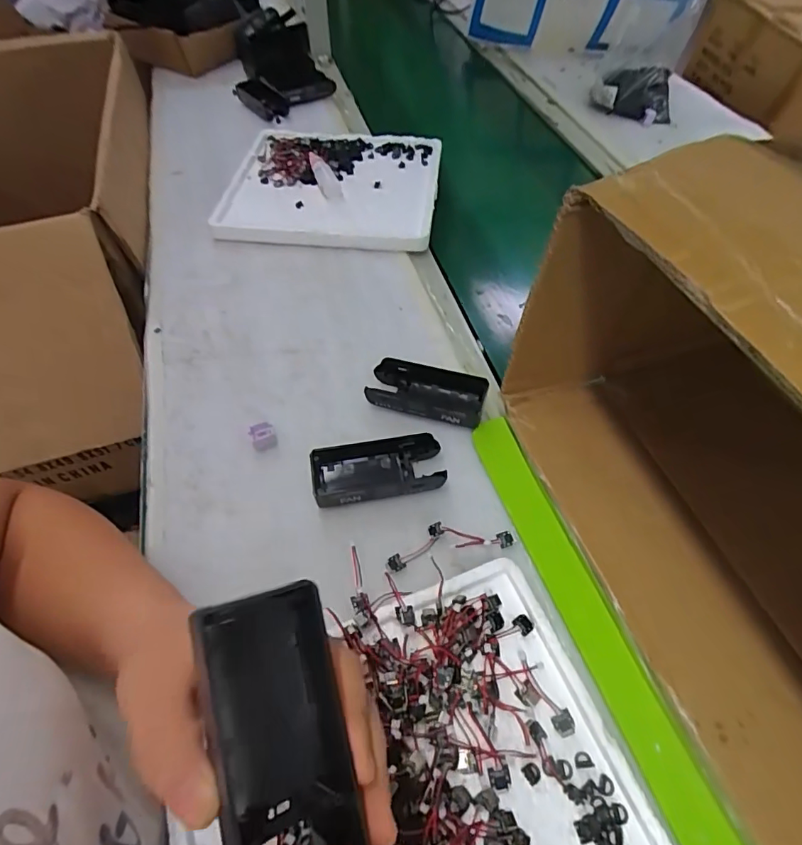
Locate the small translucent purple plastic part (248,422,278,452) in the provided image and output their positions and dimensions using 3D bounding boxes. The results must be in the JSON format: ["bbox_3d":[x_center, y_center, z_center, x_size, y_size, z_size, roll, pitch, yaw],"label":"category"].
[{"bbox_3d":[-0.122,0.013,0.440,0.021,0.018,0.021,-22,58,-13],"label":"small translucent purple plastic part"}]

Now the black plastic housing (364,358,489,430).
[{"bbox_3d":[0.024,-0.028,0.462,0.107,0.023,0.047,16,57,12],"label":"black plastic housing"}]

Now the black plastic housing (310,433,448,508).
[{"bbox_3d":[-0.019,0.041,0.415,0.106,0.026,0.048,-11,56,-6],"label":"black plastic housing"}]

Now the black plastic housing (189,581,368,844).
[{"bbox_3d":[-0.045,0.115,0.181,0.047,0.031,0.100,-10,74,-15],"label":"black plastic housing"}]

